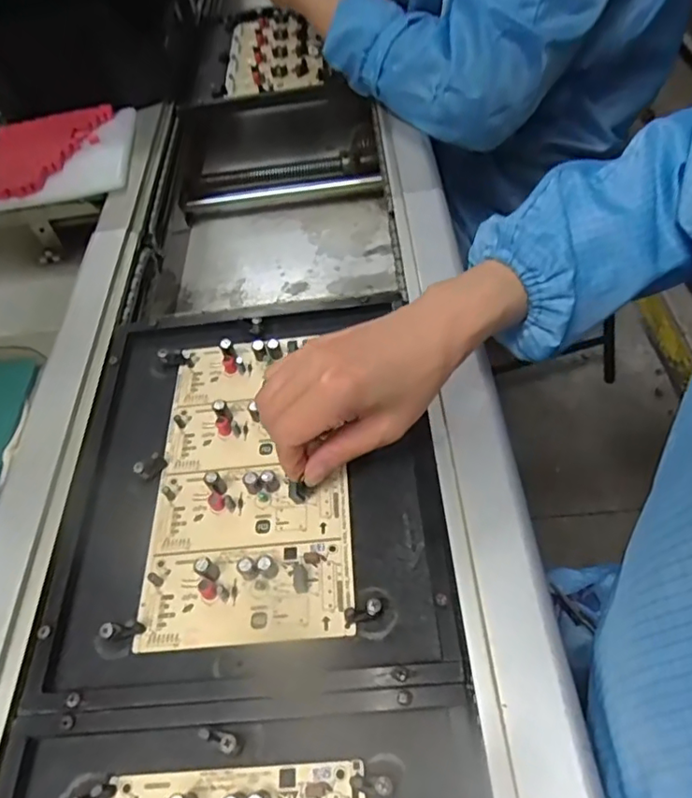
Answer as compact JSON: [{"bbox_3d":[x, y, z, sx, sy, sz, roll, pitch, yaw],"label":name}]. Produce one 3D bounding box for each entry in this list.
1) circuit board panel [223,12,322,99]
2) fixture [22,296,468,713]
[{"bbox_3d":[-0.092,-0.451,0.732,0.118,0.019,0.195,-7,51,2],"label":"circuit board panel"},{"bbox_3d":[-0.058,0.043,0.375,0.235,0.019,0.275,-4,54,2],"label":"fixture"}]

